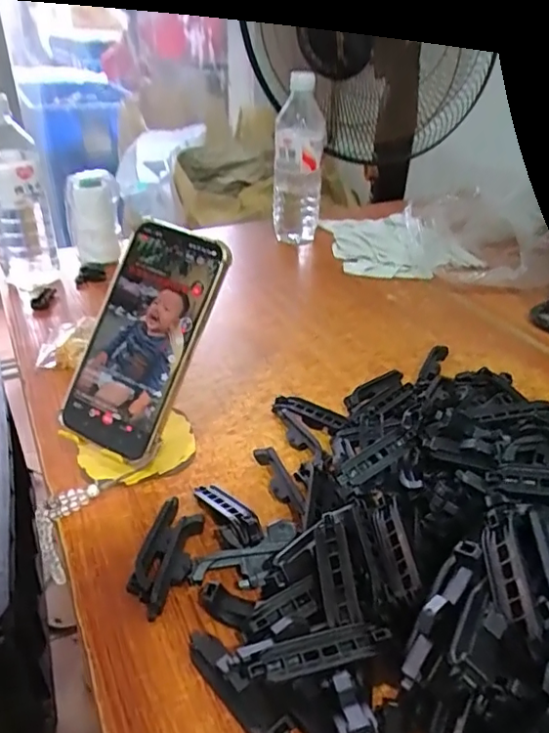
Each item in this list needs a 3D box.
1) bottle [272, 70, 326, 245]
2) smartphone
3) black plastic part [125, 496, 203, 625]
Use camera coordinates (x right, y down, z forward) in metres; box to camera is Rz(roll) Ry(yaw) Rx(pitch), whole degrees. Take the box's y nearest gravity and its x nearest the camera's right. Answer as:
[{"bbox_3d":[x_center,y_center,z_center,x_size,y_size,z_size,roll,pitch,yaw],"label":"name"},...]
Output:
[{"bbox_3d":[0.033,-0.291,0.802,0.071,0.215,0.060,6,33,7],"label":"bottle"},{"bbox_3d":[-0.096,-0.021,0.400,0.081,0.165,0.011,22,-1,19],"label":"smartphone"},{"bbox_3d":[-0.069,0.122,0.353,0.033,0.016,0.078,6,33,6],"label":"black plastic part"}]

